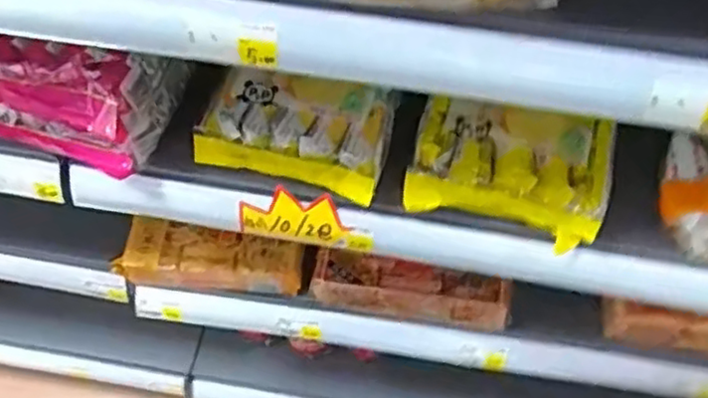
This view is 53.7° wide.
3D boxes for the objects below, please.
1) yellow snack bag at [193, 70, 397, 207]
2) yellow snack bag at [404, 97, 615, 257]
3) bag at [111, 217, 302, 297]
[{"bbox_3d":[-0.052,-0.072,0.654,0.169,0.047,0.105,14,61,8],"label":"yellow snack bag"},{"bbox_3d":[0.143,-0.034,0.637,0.170,0.050,0.130,14,78,7],"label":"yellow snack bag"},{"bbox_3d":[-0.182,0.078,0.891,0.227,0.044,0.072,8,60,4],"label":"bag"}]

